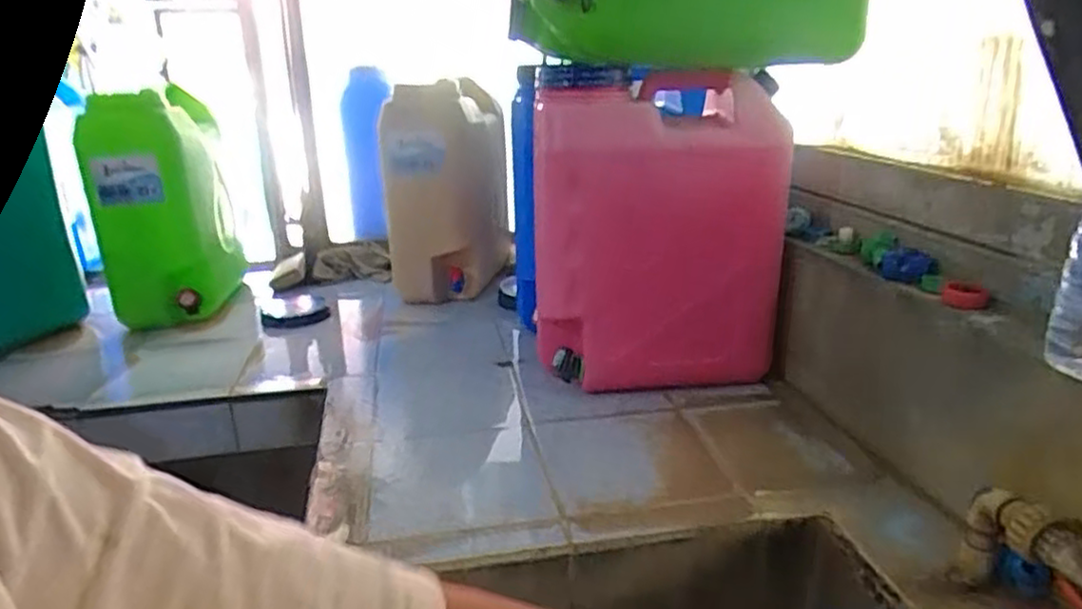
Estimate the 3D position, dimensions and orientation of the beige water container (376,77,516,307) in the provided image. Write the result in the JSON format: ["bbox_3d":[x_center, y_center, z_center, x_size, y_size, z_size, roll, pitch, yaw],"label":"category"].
[{"bbox_3d":[-0.180,-0.211,1.409,0.220,0.413,0.307,-3,19,-2],"label":"beige water container"}]

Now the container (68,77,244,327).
[{"bbox_3d":[-0.676,-0.176,1.297,0.221,0.380,0.216,-11,21,-26],"label":"container"}]

